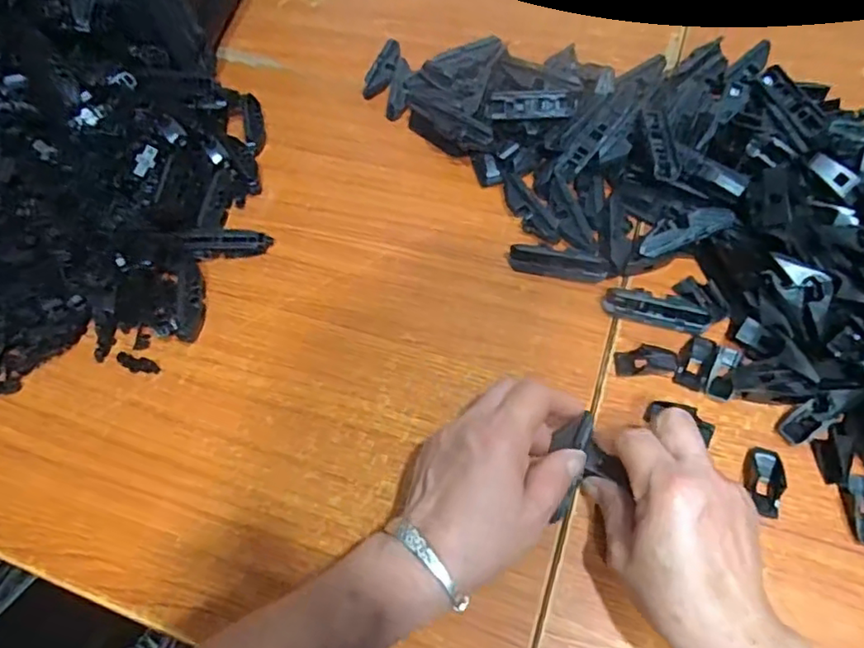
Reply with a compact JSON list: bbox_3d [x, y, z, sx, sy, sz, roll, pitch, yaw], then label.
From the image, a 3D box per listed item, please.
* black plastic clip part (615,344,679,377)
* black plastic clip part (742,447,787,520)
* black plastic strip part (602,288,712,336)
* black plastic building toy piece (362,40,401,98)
[{"bbox_3d":[0.150,0.025,0.422,0.042,0.007,0.020,-5,58,1],"label":"black plastic clip part"},{"bbox_3d":[0.205,0.096,0.373,0.021,0.011,0.042,8,59,10],"label":"black plastic clip part"},{"bbox_3d":[0.163,-0.011,0.437,0.073,0.016,0.022,15,61,14],"label":"black plastic strip part"},{"bbox_3d":[-0.047,-0.260,0.619,0.025,0.019,0.074,13,60,12],"label":"black plastic building toy piece"}]

